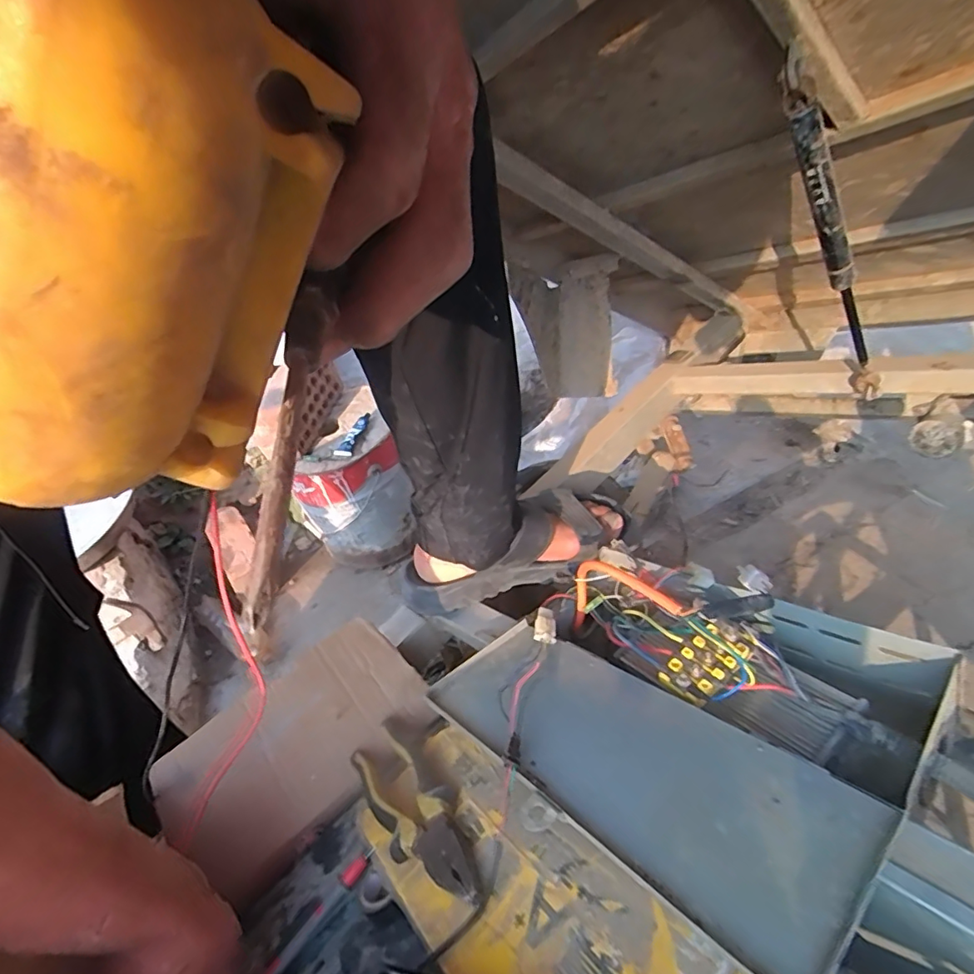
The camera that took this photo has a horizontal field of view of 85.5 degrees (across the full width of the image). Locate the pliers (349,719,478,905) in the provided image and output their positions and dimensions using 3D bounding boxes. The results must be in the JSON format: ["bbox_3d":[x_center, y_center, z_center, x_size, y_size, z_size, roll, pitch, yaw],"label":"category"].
[{"bbox_3d":[-0.057,0.247,0.405,0.052,0.023,0.182,-32,23,-25],"label":"pliers"}]

